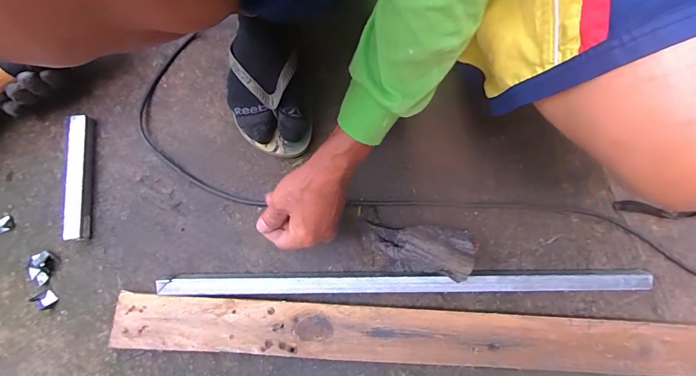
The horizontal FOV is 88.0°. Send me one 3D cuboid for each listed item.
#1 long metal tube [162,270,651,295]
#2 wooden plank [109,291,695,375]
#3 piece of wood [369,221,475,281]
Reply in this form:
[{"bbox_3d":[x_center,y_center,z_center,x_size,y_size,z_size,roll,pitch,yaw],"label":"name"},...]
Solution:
[{"bbox_3d":[0.073,0.118,0.448,0.591,0.023,0.022,-1,77,-1],"label":"long metal tube"},{"bbox_3d":[0.157,0.183,0.439,0.860,0.018,0.061,3,77,0],"label":"wooden plank"},{"bbox_3d":[0.085,0.073,0.443,0.126,0.061,0.061,12,77,2],"label":"piece of wood"}]

